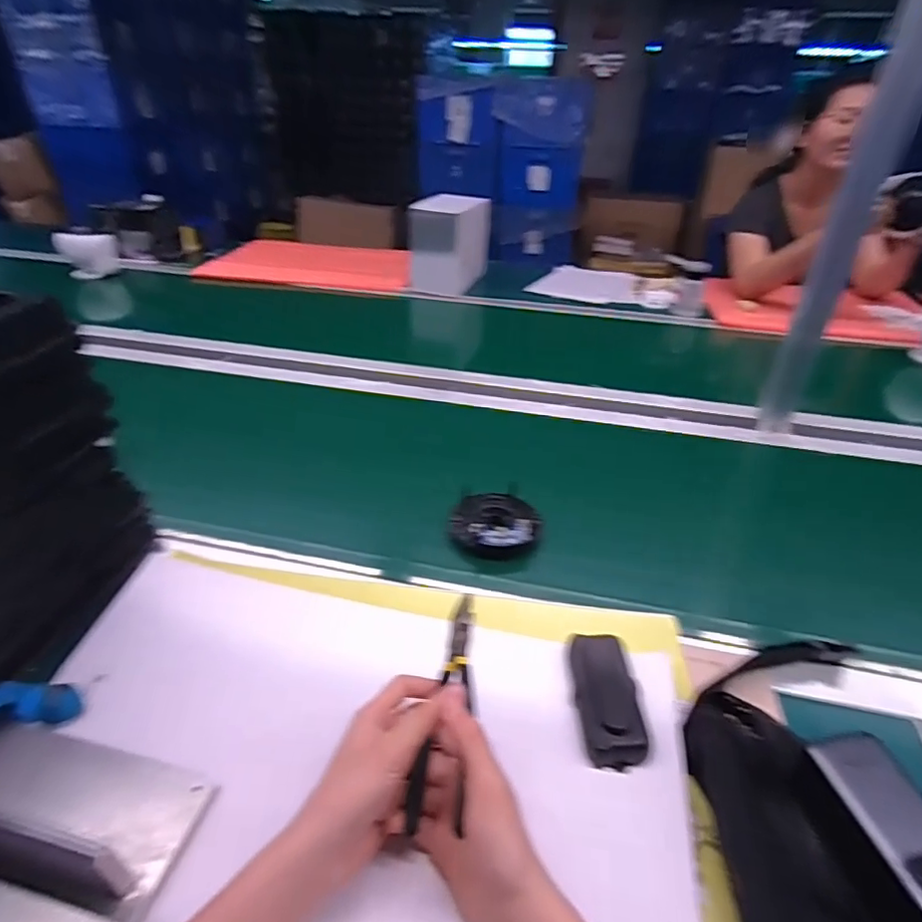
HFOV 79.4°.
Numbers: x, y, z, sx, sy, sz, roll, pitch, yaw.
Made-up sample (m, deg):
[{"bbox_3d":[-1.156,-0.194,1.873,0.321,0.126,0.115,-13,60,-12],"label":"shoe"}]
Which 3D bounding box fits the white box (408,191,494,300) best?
[{"bbox_3d":[-0.027,-0.536,1.385,0.117,0.207,0.236,16,35,20],"label":"white box"}]

